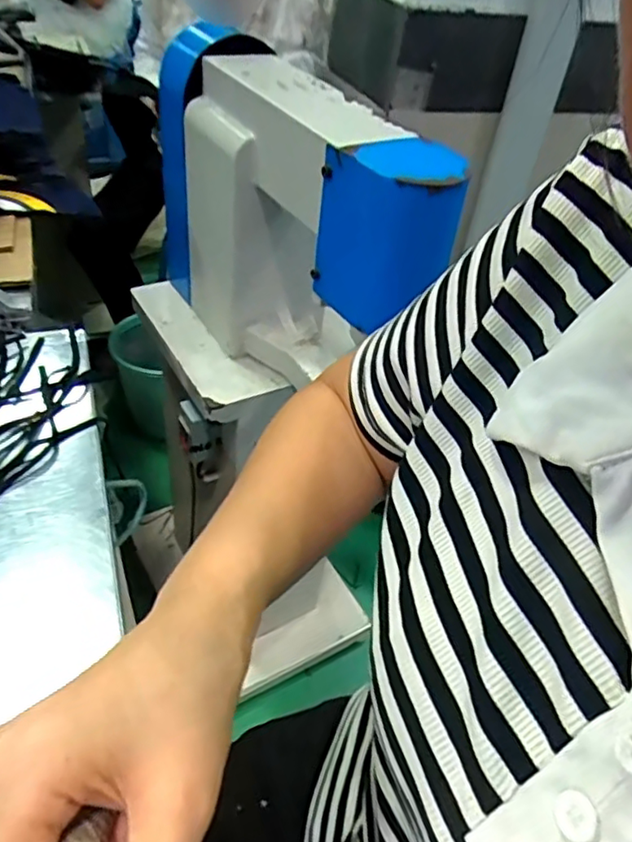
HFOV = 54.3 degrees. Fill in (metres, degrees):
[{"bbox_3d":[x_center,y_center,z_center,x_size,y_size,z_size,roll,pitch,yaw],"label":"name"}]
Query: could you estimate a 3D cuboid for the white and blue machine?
[{"bbox_3d":[-0.084,-0.226,0.742,0.191,0.323,0.533,-18,49,-26],"label":"white and blue machine"}]

